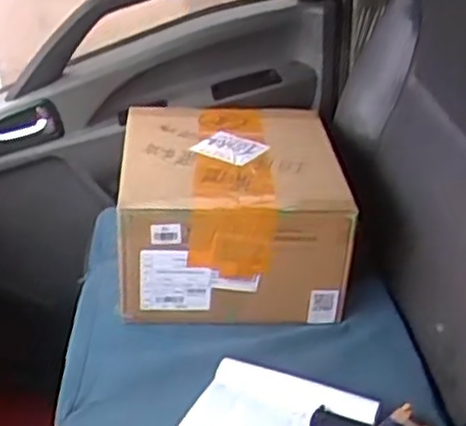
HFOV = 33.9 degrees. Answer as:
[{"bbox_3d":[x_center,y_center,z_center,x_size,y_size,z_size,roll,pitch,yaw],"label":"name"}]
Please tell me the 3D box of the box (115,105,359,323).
[{"bbox_3d":[-0.005,-0.014,1.223,0.327,0.187,0.334,-1,32,-4],"label":"box"}]

